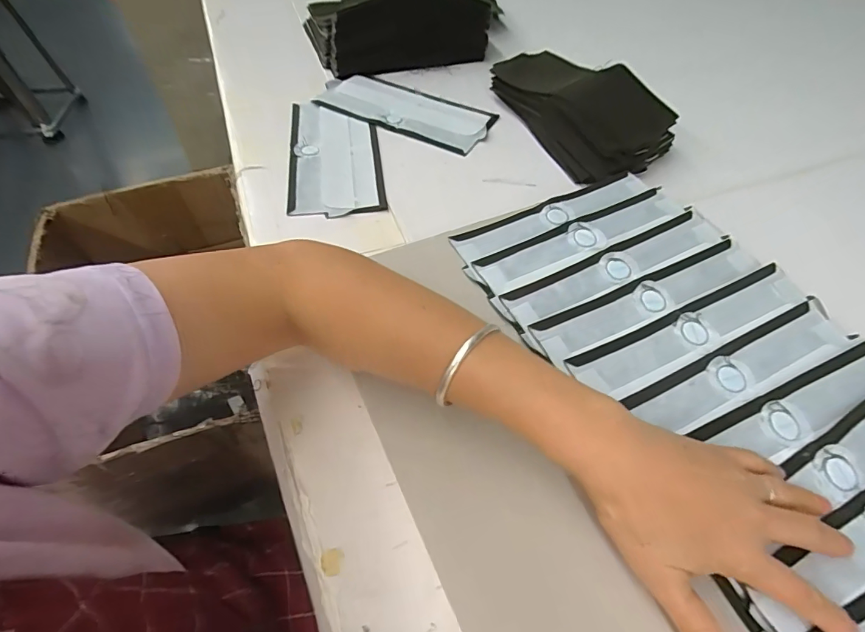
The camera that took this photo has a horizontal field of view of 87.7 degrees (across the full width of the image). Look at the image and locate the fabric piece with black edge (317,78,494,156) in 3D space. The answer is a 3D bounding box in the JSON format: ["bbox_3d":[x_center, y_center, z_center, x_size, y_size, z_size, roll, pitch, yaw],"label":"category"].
[{"bbox_3d":[-0.037,-0.283,0.616,0.230,0.015,0.101,20,57,15],"label":"fabric piece with black edge"}]

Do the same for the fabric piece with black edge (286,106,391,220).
[{"bbox_3d":[-0.120,-0.198,0.553,0.107,0.016,0.212,-8,54,-4],"label":"fabric piece with black edge"}]

